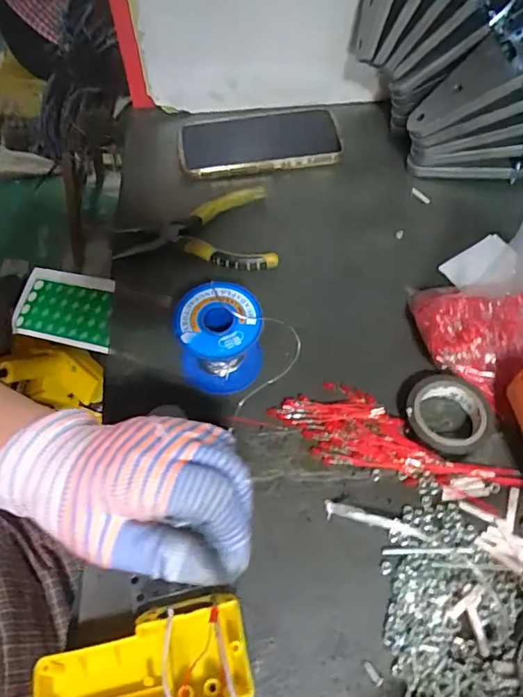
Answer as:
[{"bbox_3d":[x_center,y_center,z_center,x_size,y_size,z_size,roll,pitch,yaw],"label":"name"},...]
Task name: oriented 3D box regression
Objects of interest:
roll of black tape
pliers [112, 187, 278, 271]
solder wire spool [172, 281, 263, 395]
[{"bbox_3d":[0.135,0.047,0.367,0.059,0.016,0.056,0,61,0],"label":"roll of black tape"},{"bbox_3d":[-0.058,-0.114,0.464,0.144,0.010,0.093,1,58,4],"label":"pliers"},{"bbox_3d":[-0.030,-0.008,0.372,0.062,0.055,0.058,0,61,0],"label":"solder wire spool"}]

